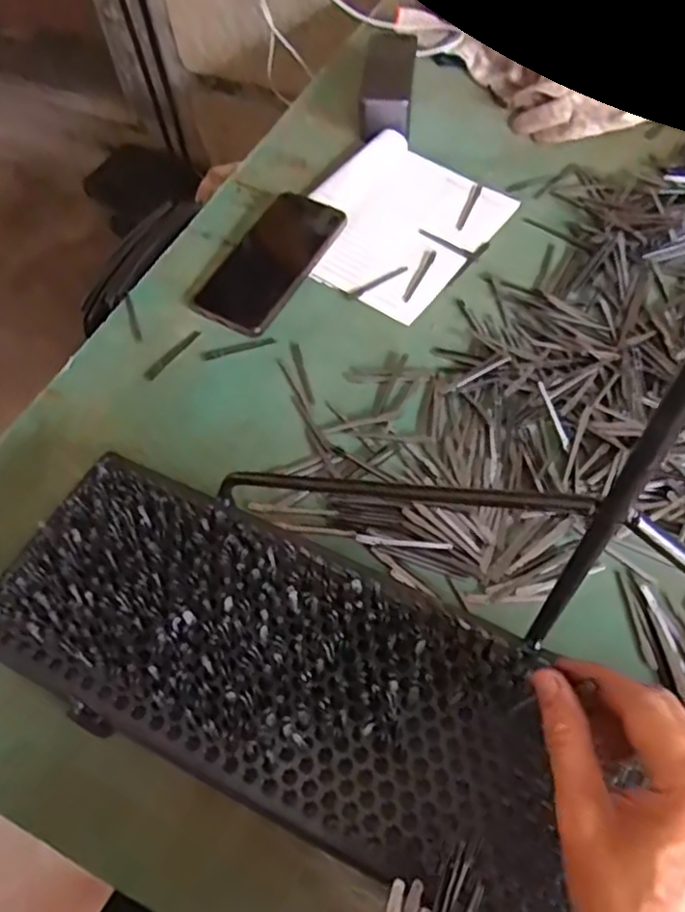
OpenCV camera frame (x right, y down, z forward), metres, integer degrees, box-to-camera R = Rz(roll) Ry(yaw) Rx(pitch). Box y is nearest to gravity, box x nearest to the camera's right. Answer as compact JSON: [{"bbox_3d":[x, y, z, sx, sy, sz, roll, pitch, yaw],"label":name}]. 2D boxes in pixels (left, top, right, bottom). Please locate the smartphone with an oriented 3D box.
[{"bbox_3d":[-0.067,-0.183,0.640,0.080,0.014,0.160,24,62,17],"label":"smartphone"}]

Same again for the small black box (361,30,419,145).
[{"bbox_3d":[0.051,-0.410,0.752,0.054,0.037,0.155,4,58,5],"label":"small black box"}]

